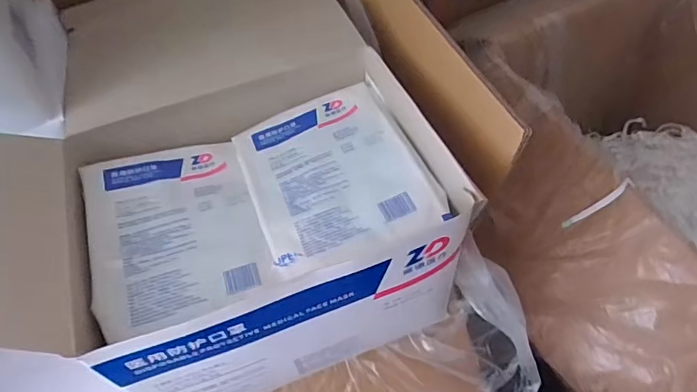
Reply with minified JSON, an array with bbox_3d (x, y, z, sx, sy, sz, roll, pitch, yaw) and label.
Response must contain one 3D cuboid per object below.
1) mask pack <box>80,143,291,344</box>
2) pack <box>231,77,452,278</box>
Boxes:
[{"bbox_3d":[-0.130,0.021,0.371,0.120,0.020,0.156,-19,58,-10],"label":"mask pack"},{"bbox_3d":[-0.015,-0.022,0.392,0.128,0.028,0.164,-19,58,-10],"label":"pack"}]

